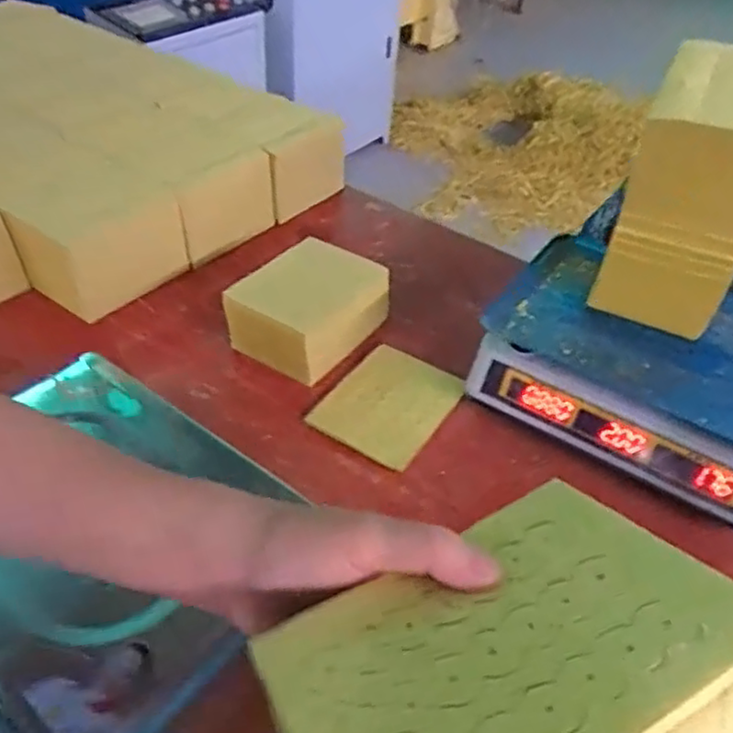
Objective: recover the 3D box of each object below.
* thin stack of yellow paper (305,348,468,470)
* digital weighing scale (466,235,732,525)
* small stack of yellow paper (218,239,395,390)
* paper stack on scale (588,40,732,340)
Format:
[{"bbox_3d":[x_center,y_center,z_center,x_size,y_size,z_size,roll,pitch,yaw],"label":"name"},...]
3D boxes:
[{"bbox_3d":[0.026,0.039,0.737,0.120,0.010,0.149,24,46,20],"label":"thin stack of yellow paper"},{"bbox_3d":[0.315,0.004,0.751,0.340,0.112,0.275,25,47,21],"label":"digital weighing scale"},{"bbox_3d":[-0.066,-0.069,0.789,0.123,0.083,0.173,26,47,22],"label":"small stack of yellow paper"},{"bbox_3d":[0.324,-0.170,0.671,0.133,0.229,0.152,18,45,14],"label":"paper stack on scale"}]

